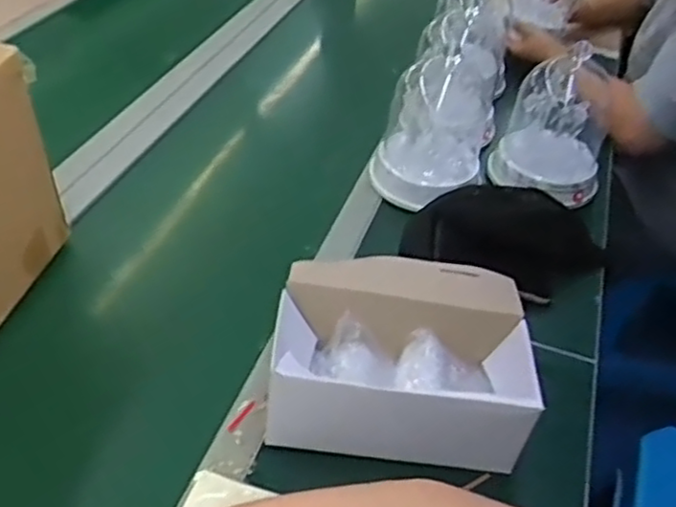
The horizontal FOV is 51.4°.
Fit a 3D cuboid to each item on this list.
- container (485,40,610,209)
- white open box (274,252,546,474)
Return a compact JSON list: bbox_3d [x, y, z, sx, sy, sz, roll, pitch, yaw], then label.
[{"bbox_3d":[0.299,-0.179,0.957,0.149,0.192,0.145,16,42,11],"label":"container"},{"bbox_3d":[0.060,0.098,0.691,0.234,0.098,0.189,7,41,0],"label":"white open box"}]

